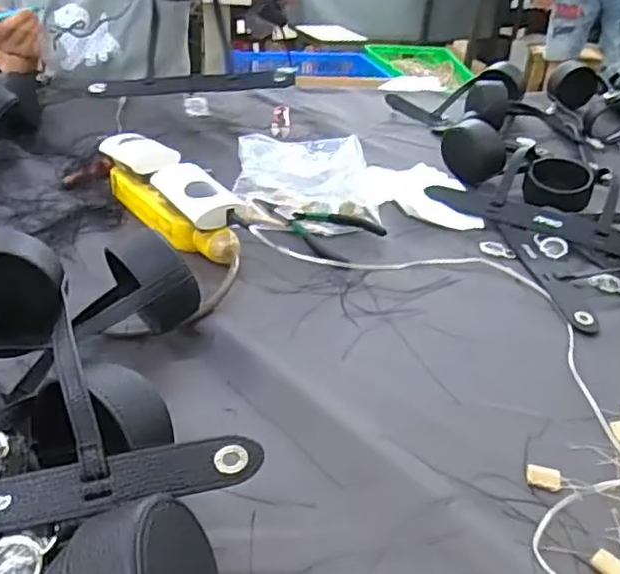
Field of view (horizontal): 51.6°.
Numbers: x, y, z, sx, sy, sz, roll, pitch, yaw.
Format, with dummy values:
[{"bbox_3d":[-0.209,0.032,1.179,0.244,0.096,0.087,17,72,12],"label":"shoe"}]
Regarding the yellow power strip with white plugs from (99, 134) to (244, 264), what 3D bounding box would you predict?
[{"bbox_3d":[-0.143,-0.097,0.658,0.060,0.059,0.232,-20,40,-33],"label":"yellow power strip with white plugs"}]

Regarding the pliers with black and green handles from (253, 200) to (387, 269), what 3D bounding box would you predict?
[{"bbox_3d":[-0.001,-0.064,0.662,0.137,0.017,0.076,22,36,26],"label":"pliers with black and green handles"}]

